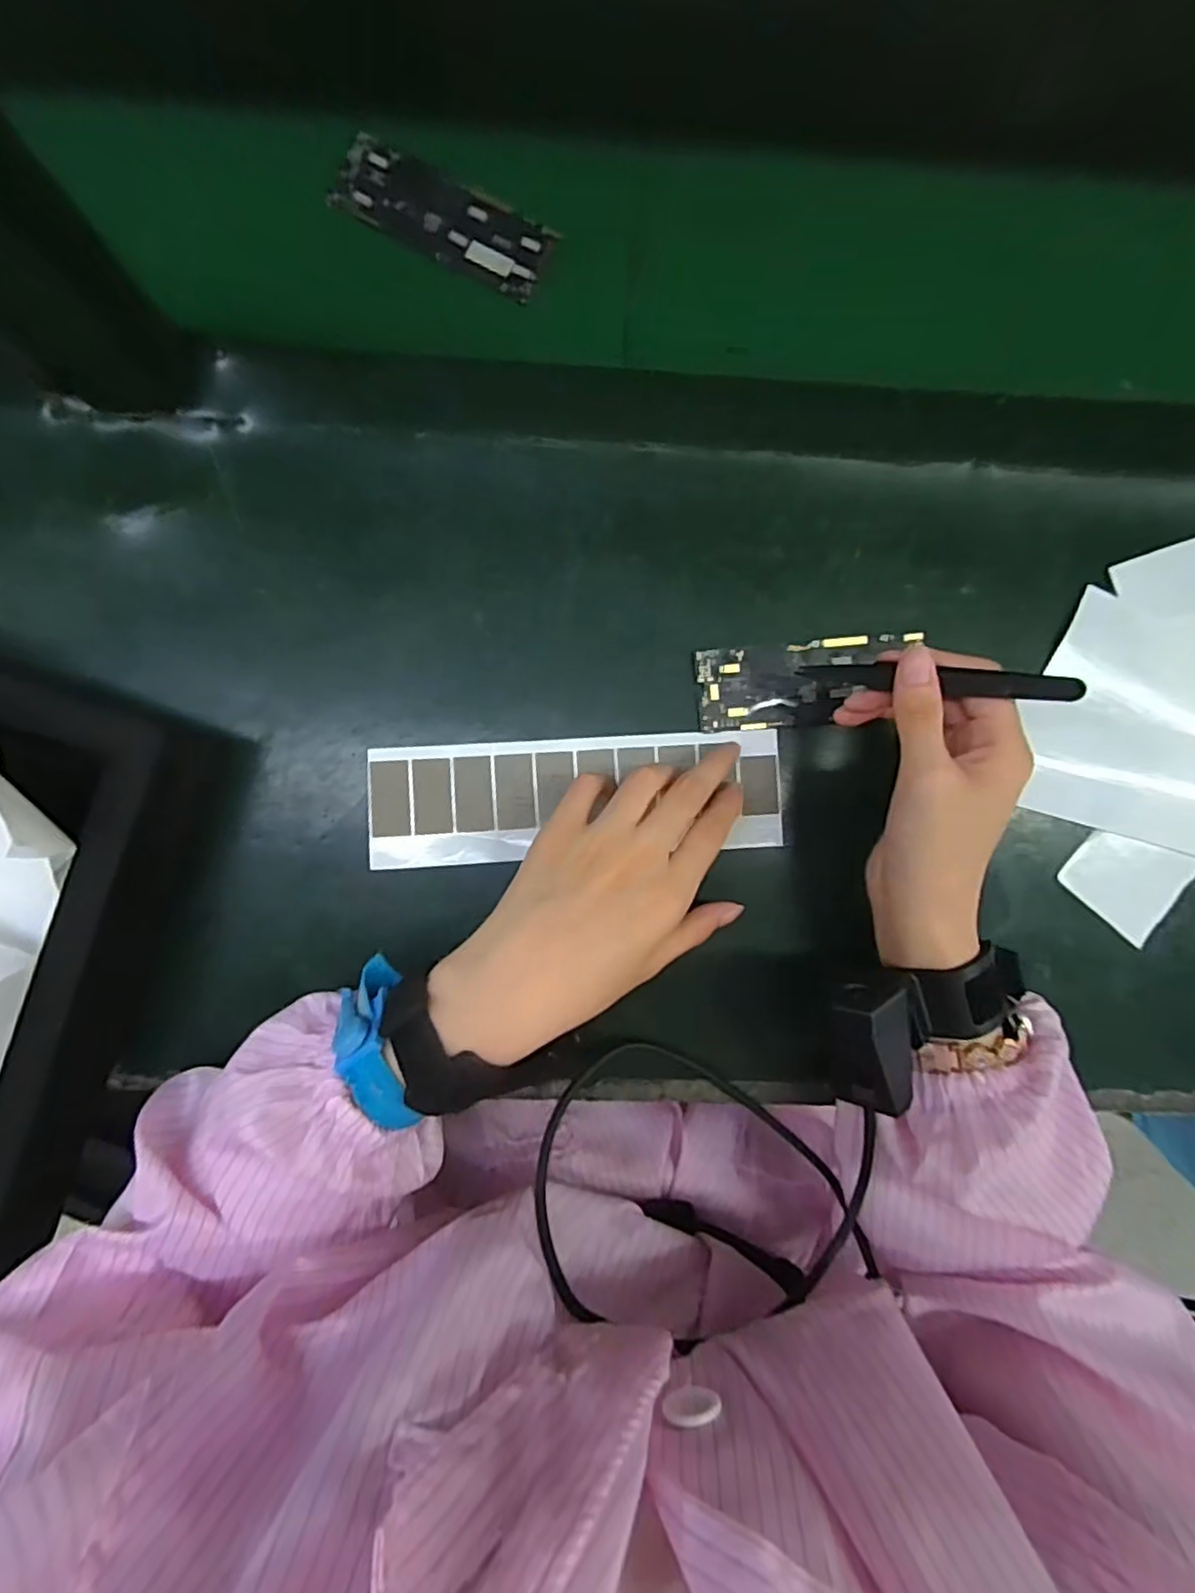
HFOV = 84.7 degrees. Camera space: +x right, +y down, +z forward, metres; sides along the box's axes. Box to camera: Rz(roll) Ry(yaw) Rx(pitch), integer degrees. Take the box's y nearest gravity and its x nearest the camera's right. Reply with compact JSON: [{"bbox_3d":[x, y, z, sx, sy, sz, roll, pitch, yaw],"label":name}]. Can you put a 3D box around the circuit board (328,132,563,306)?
[{"bbox_3d":[-0.083,-0.314,0.356,0.117,0.004,0.045,26,90,-1],"label":"circuit board"}]

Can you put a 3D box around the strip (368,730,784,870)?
[{"bbox_3d":[-0.010,0.001,0.351,0.217,0.005,0.063,-3,87,-2],"label":"strip"}]

